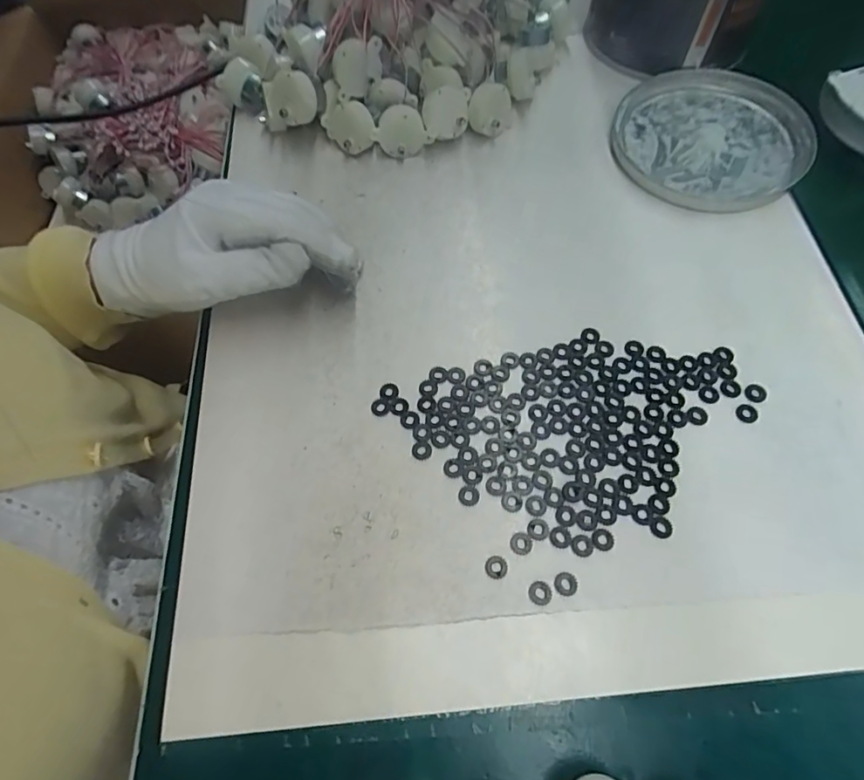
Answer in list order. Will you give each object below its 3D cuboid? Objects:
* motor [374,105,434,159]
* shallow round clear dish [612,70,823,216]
[{"bbox_3d":[-0.020,-0.181,0.362,0.041,0.036,0.019,-15,64,-5],"label":"motor"},{"bbox_3d":[0.199,-0.180,0.364,0.126,0.023,0.131,-1,63,2],"label":"shallow round clear dish"}]

